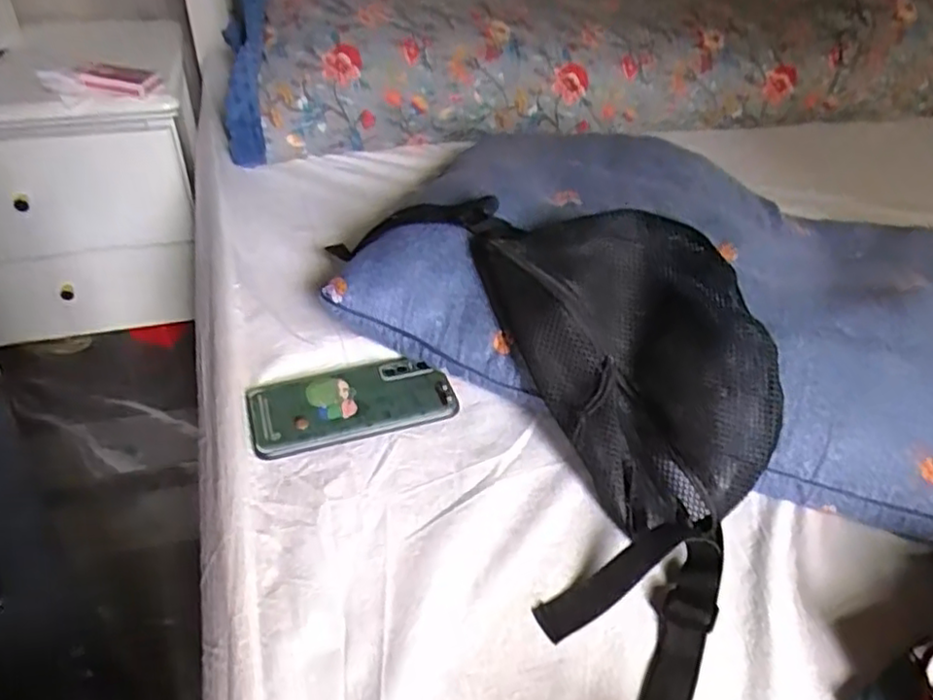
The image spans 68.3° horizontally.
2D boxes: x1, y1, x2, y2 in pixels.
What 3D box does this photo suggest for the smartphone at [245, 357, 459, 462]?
[{"bbox_3d":[-0.095,0.041,0.567,0.162,0.016,0.079,-11,45,-15],"label":"smartphone"}]

